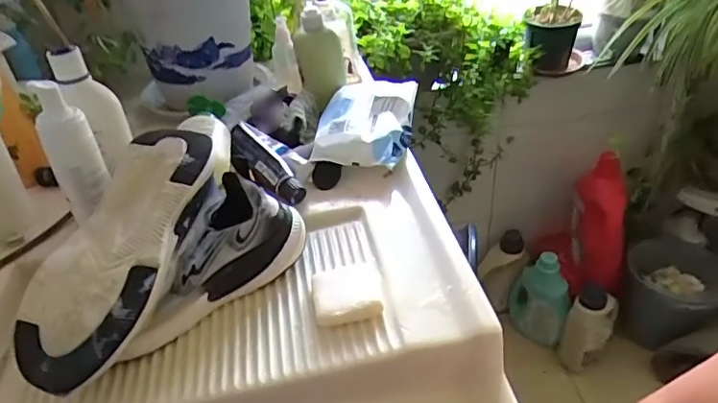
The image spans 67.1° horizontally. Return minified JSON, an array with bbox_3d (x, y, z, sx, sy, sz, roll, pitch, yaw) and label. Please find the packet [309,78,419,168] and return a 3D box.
[{"bbox_3d":[0.014,-0.114,0.753,0.116,0.053,0.222,5,36,12],"label":"packet"}]

